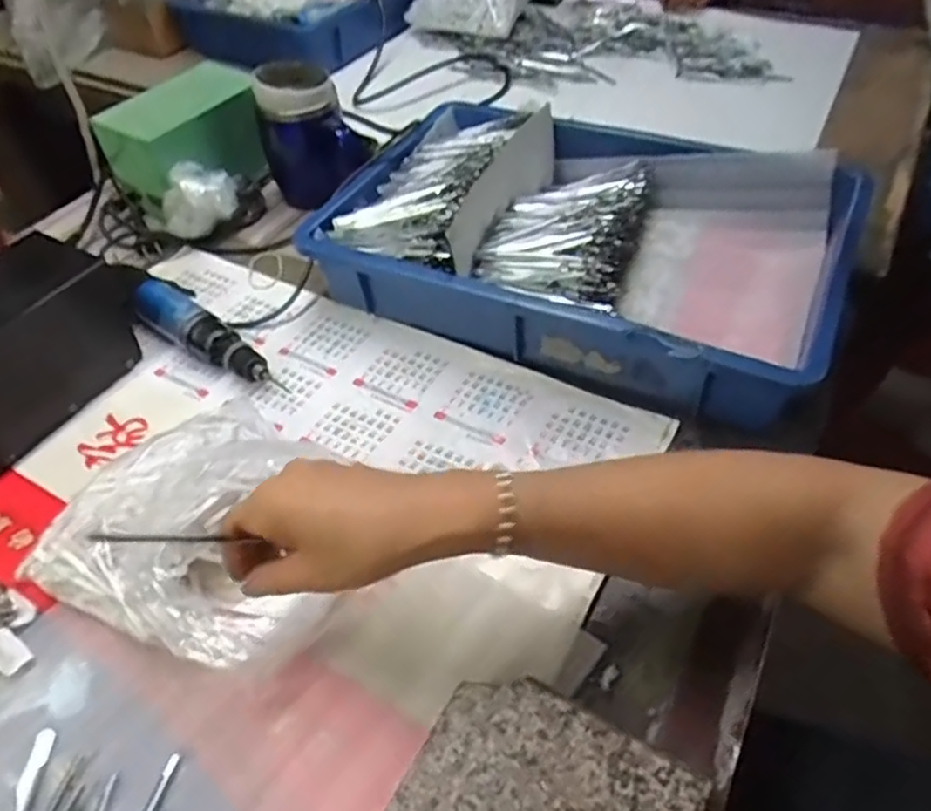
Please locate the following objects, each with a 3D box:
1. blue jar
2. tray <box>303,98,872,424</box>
[{"bbox_3d":[-0.159,-0.290,0.711,0.097,0.126,0.101,-2,48,2],"label":"blue jar"},{"bbox_3d":[0.102,-0.151,0.610,0.416,0.089,0.293,20,53,20],"label":"tray"}]

